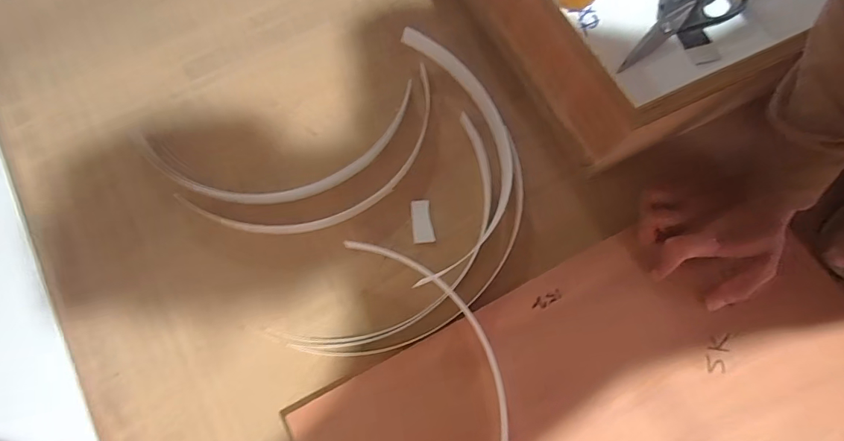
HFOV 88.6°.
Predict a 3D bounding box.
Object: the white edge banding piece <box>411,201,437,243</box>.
[{"bbox_3d":[0.000,0.000,0.471,0.022,0.004,0.047,-5,69,-4],"label":"white edge banding piece"}]

